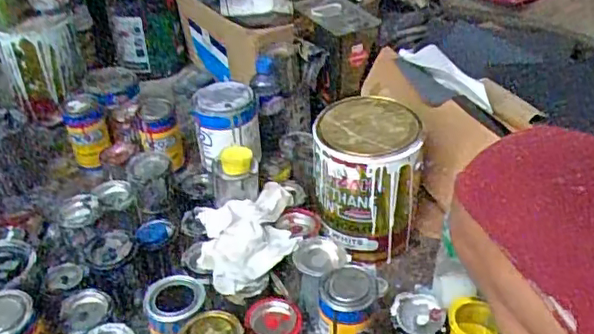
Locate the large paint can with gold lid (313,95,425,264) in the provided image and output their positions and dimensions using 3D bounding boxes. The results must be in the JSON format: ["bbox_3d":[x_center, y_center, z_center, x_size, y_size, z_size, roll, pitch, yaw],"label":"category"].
[{"bbox_3d":[0.107,0.018,0.932,0.154,0.202,0.154,1,36,6],"label":"large paint can with gold lid"}]

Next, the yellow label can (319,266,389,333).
[{"bbox_3d":[0.068,0.199,0.768,0.074,0.137,0.070,7,38,14],"label":"yellow label can"}]

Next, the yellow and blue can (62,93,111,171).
[{"bbox_3d":[-0.389,-0.063,1.110,0.072,0.127,0.087,-16,39,-18],"label":"yellow and blue can"}]

